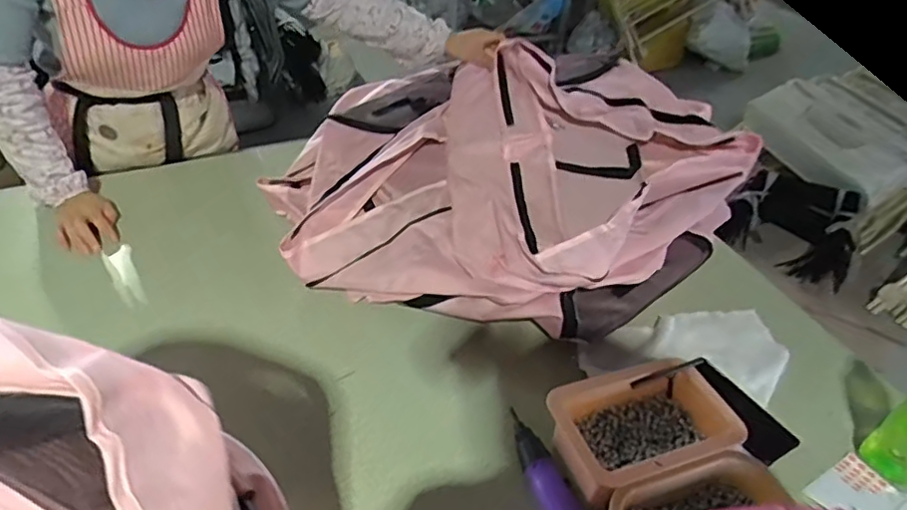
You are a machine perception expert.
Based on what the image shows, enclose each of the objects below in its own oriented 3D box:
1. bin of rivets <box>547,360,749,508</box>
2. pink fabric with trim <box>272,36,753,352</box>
[{"bbox_3d":[0.218,0.210,0.738,0.203,0.076,0.134,-12,44,-19],"label":"bin of rivets"},{"bbox_3d":[0.105,-0.147,1.049,0.748,0.174,0.568,12,42,7],"label":"pink fabric with trim"}]

